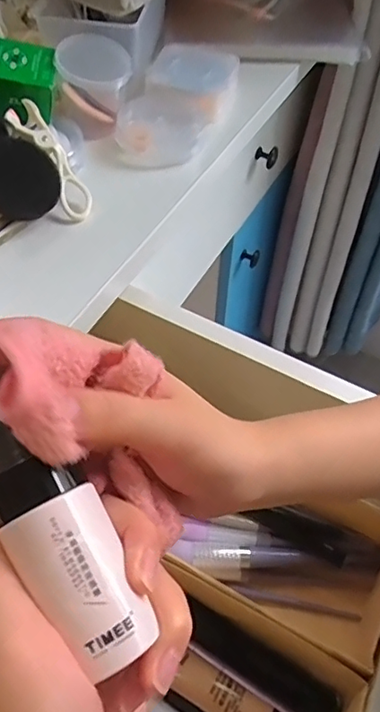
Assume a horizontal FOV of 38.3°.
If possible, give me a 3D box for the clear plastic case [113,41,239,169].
[{"bbox_3d":[-0.010,-0.239,0.519,0.086,0.033,0.166,13,56,8],"label":"clear plastic case"}]

